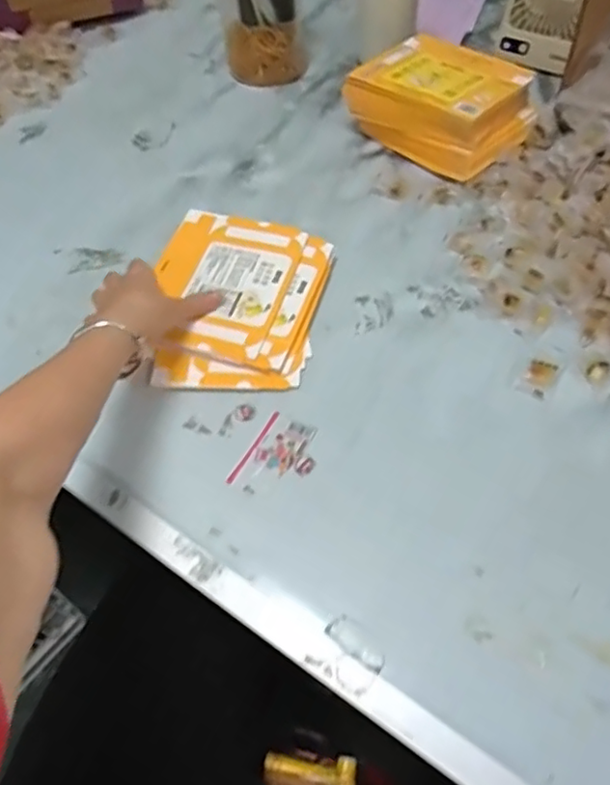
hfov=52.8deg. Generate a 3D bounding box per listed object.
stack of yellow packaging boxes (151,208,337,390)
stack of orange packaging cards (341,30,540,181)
[{"bbox_3d":[-0.070,-0.091,0.609,0.167,0.021,0.200,9,60,10],"label":"stack of yellow packaging boxes"},{"bbox_3d":[0.164,-0.343,0.720,0.186,0.074,0.142,38,68,24],"label":"stack of orange packaging cards"}]

